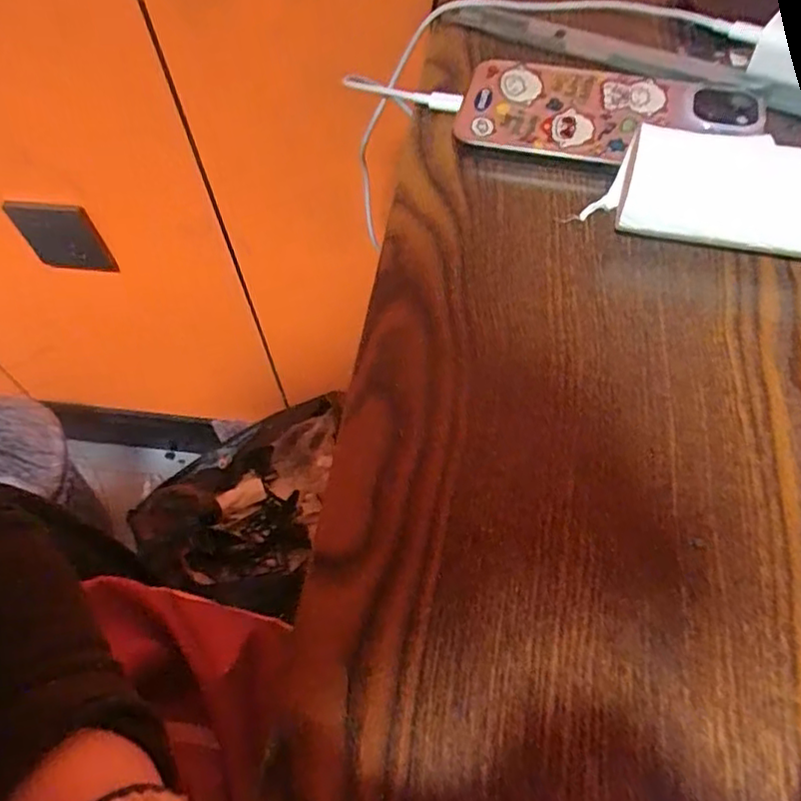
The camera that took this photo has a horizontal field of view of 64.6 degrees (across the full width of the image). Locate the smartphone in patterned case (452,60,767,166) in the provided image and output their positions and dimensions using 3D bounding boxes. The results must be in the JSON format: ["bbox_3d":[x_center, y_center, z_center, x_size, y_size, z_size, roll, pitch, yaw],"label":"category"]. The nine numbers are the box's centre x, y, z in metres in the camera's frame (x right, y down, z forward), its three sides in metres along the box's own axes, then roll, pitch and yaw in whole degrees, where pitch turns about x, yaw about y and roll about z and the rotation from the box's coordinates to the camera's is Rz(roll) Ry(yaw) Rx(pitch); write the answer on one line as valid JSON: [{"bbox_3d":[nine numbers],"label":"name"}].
[{"bbox_3d":[0.100,-0.137,0.304,0.139,0.016,0.064,8,59,8],"label":"smartphone in patterned case"}]

